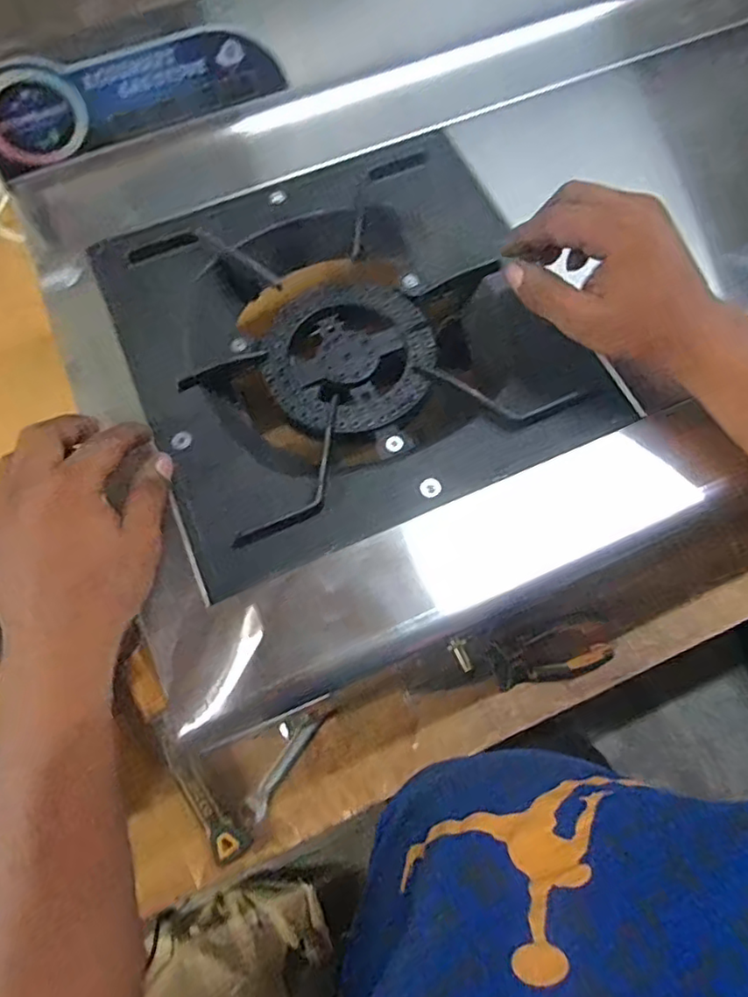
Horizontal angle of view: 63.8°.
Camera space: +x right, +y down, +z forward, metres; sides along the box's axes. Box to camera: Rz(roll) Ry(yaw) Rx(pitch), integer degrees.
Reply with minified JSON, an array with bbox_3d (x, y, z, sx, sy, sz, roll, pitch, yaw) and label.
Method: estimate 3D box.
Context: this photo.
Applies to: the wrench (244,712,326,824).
[{"bbox_3d":[-0.089,0.264,0.600,0.020,0.014,0.107,30,72,12],"label":"wrench"}]

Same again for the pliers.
[{"bbox_3d":[0.184,0.163,0.623,0.129,0.021,0.050,-12,69,-4],"label":"pliers"}]

